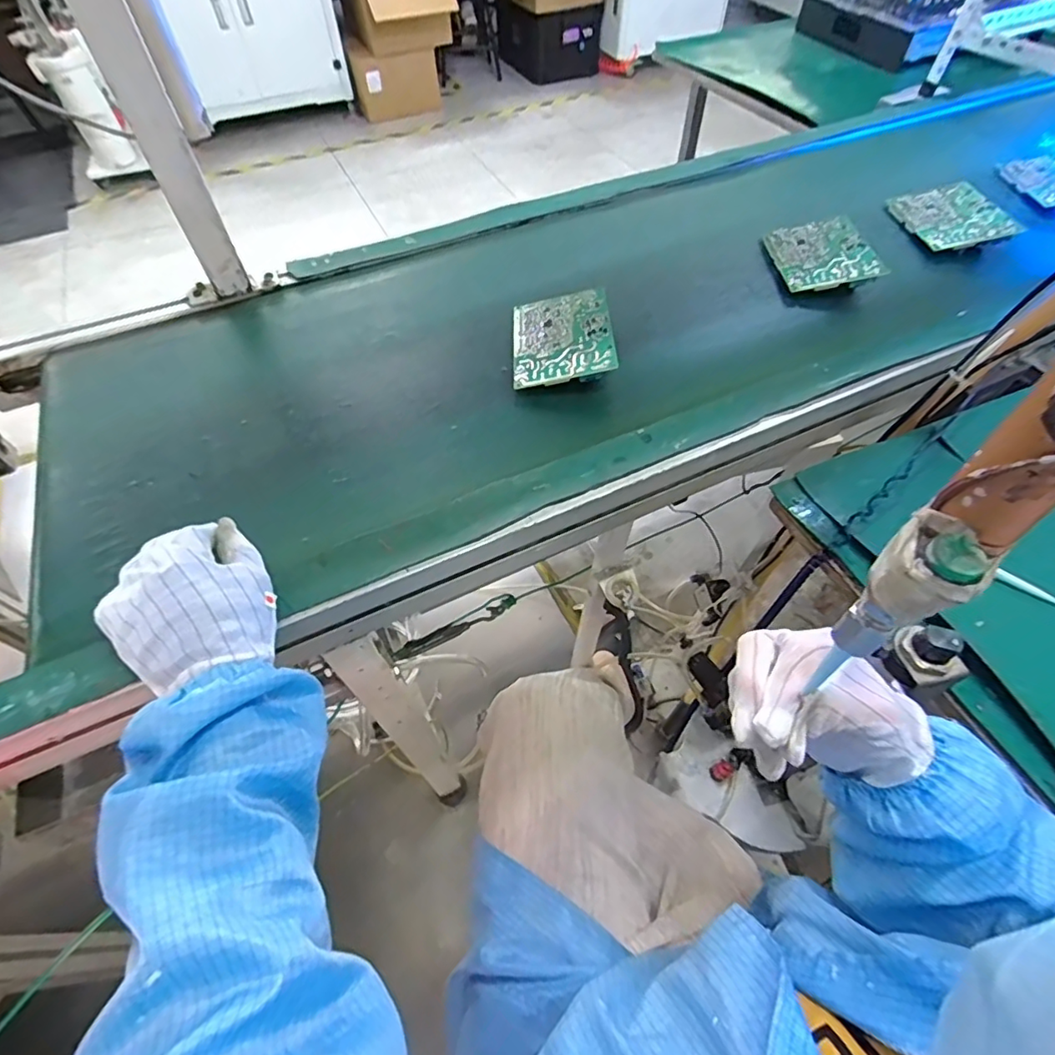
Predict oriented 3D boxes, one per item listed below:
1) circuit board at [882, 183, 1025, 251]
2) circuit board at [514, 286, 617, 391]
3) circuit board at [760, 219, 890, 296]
[{"bbox_3d":[0.545,-0.405,0.704,0.124,0.020,0.133,-18,57,1],"label":"circuit board"},{"bbox_3d":[0.037,-0.191,0.564,0.099,0.024,0.136,-9,55,11],"label":"circuit board"},{"bbox_3d":[0.342,-0.317,0.636,0.103,0.011,0.125,-5,55,13],"label":"circuit board"}]

